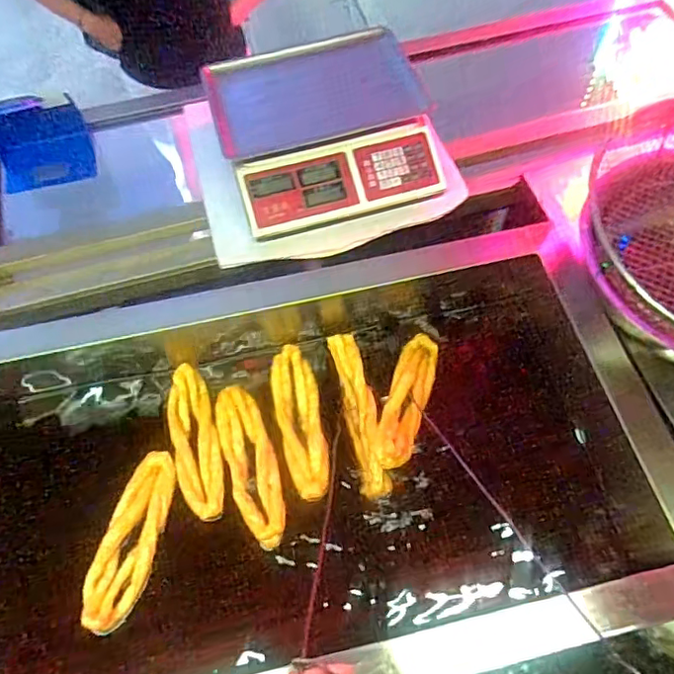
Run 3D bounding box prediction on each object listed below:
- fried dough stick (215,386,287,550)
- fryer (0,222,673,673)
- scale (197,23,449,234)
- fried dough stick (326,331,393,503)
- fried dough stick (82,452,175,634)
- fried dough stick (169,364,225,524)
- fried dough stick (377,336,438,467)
[{"bbox_3d":[-0.124,0.183,0.817,0.067,0.030,0.231,-17,62,-7],"label":"fried dough stick"},{"bbox_3d":[-0.095,0.171,0.820,0.979,0.229,0.616,-15,62,-7],"label":"fryer"},{"bbox_3d":[-0.024,-0.344,0.942,0.357,0.122,0.286,-10,62,-4],"label":"scale"},{"bbox_3d":[0.034,0.110,0.839,0.047,0.039,0.243,-10,62,-4],"label":"fried dough stick"},{"bbox_3d":[-0.279,0.272,0.774,0.073,0.028,0.232,9,62,6],"label":"fried dough stick"},{"bbox_3d":[-0.208,0.151,0.827,0.066,0.037,0.225,-12,62,-5],"label":"fried dough stick"},{"bbox_3d":[0.107,0.088,0.848,0.056,0.029,0.224,16,63,10],"label":"fried dough stick"}]

